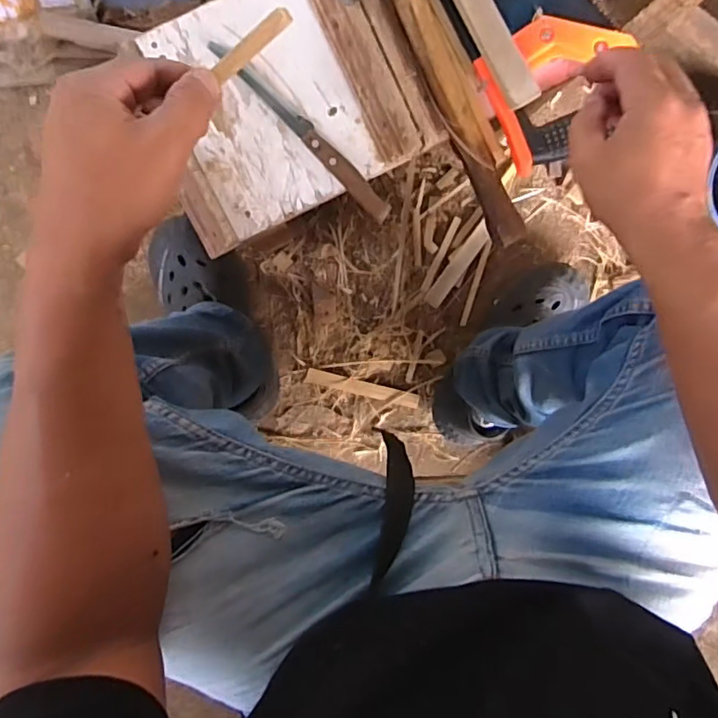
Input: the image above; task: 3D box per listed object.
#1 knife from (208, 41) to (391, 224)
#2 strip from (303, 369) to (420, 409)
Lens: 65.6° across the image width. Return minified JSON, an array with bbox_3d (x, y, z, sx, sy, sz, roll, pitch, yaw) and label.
[{"bbox_3d":[-0.045,-0.188,0.458,0.018,0.009,0.193,-45,98,4],"label":"knife"},{"bbox_3d":[0.005,0.043,0.796,0.164,0.005,0.021,13,97,-5],"label":"strip"}]

